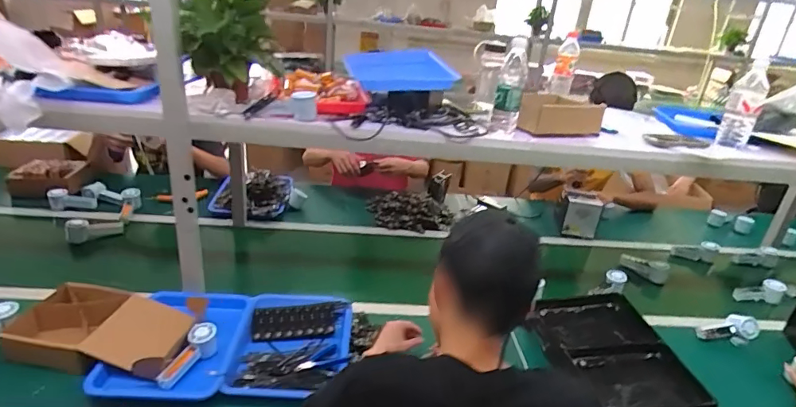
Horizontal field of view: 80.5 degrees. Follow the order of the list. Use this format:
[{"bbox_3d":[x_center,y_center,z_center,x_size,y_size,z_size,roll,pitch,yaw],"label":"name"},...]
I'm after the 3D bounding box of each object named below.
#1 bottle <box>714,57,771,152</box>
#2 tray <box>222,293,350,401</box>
[{"bbox_3d":[0.880,-0.247,1.191,0.066,0.211,0.083,25,31,35],"label":"bottle"},{"bbox_3d":[-0.251,0.327,1.129,0.270,0.061,0.335,4,25,-4],"label":"tray"}]

